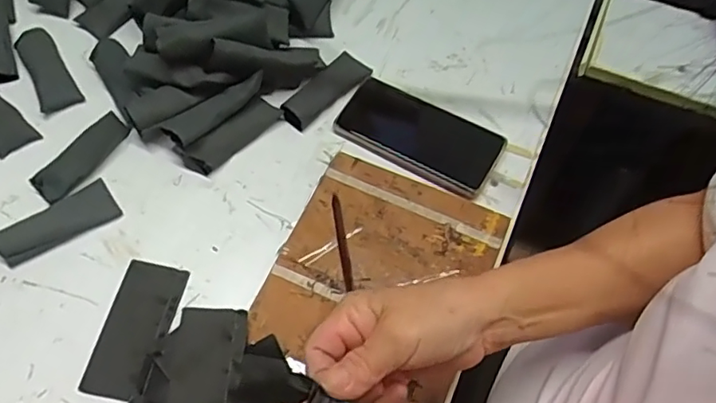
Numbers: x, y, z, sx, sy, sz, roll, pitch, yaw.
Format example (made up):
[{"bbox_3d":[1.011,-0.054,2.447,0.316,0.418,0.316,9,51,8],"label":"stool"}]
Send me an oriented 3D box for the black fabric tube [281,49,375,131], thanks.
[{"bbox_3d":[-0.032,-0.116,0.594,0.039,0.017,0.102,37,68,19],"label":"black fabric tube"}]

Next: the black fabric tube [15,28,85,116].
[{"bbox_3d":[-0.328,-0.140,0.614,0.039,0.014,0.105,-28,65,-14],"label":"black fabric tube"}]

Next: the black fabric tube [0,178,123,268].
[{"bbox_3d":[-0.277,0.017,0.533,0.103,0.021,0.044,-29,65,-14],"label":"black fabric tube"}]

